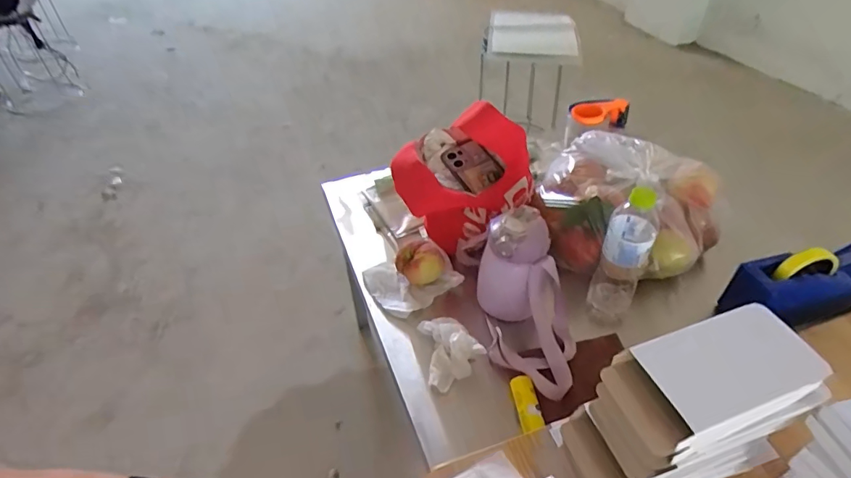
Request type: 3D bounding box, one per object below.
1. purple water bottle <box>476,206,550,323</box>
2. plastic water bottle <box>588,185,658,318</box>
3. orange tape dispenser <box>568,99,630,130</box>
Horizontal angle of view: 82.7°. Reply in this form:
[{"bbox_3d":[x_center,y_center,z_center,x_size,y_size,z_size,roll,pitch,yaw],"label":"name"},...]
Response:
[{"bbox_3d":[0.134,0.040,0.749,0.094,0.169,0.086,12,44,15],"label":"purple water bottle"},{"bbox_3d":[0.297,0.025,0.724,0.067,0.226,0.062,19,47,23],"label":"plastic water bottle"},{"bbox_3d":[0.437,-0.309,1.206,0.152,0.068,0.053,-6,42,-4],"label":"orange tape dispenser"}]

